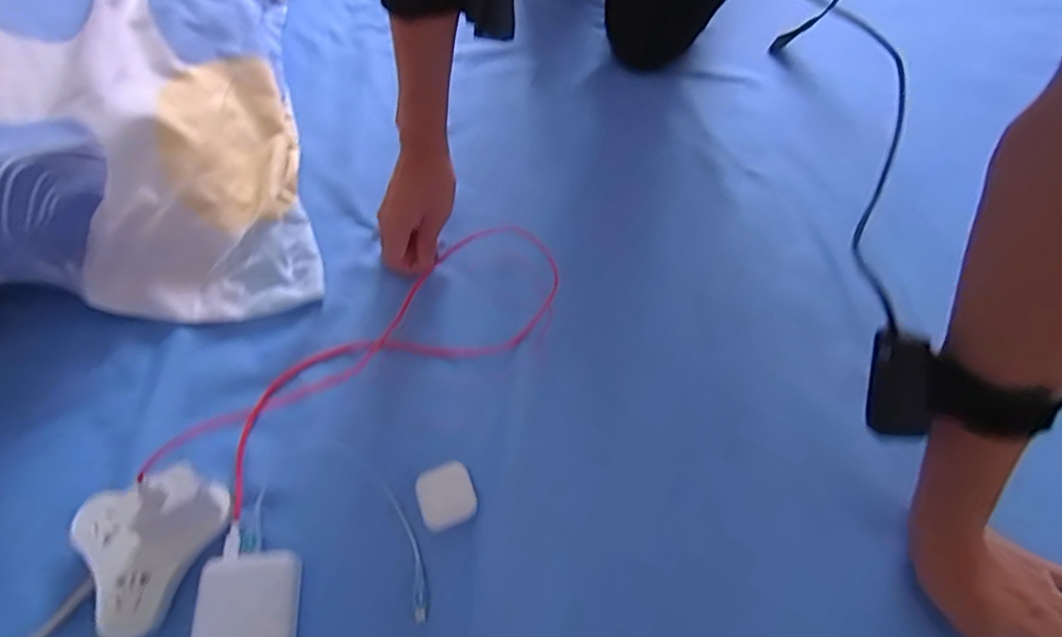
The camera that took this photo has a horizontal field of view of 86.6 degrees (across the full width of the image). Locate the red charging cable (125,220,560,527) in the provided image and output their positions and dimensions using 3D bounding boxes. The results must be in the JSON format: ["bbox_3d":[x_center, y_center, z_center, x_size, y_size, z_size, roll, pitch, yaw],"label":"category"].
[{"bbox_3d":[-0.153,0.033,0.518,0.394,0.035,0.146,-30,67,-12],"label":"red charging cable"}]

